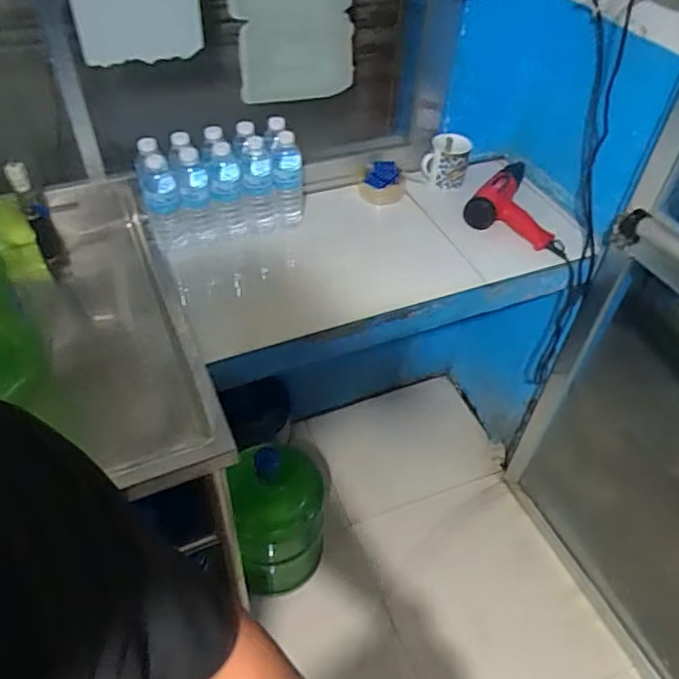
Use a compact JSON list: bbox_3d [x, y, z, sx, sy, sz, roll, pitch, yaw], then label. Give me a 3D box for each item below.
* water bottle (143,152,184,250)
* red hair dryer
[{"bbox_3d":[-0.354,-0.275,1.169,0.067,0.218,0.076,-16,50,-17],"label":"water bottle"},{"bbox_3d":[0.436,-0.315,1.332,0.227,0.071,0.250,26,51,20],"label":"red hair dryer"}]

